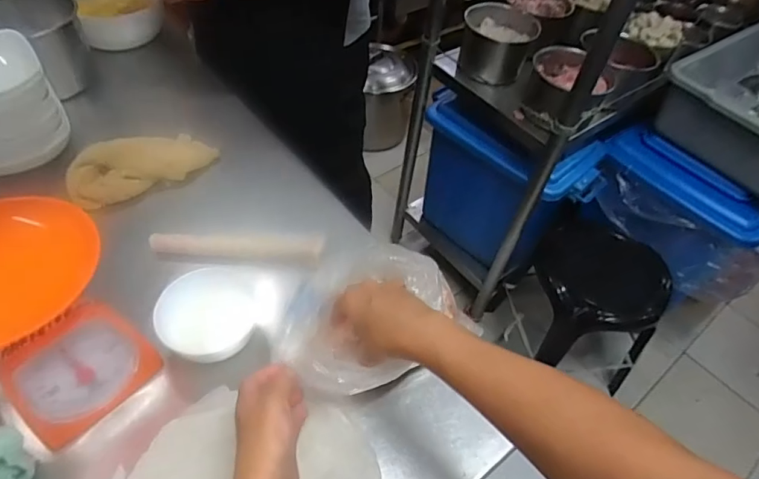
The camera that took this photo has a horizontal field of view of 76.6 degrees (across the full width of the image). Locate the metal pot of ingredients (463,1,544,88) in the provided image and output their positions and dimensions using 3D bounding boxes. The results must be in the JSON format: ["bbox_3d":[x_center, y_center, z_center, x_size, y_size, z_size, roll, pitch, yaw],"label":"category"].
[{"bbox_3d":[0.280,-0.464,1.141,0.163,0.119,0.174,3,50,-3],"label":"metal pot of ingredients"}]

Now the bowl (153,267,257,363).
[{"bbox_3d":[-0.186,0.081,0.522,0.098,0.042,0.088,-12,52,-15],"label":"bowl"}]

